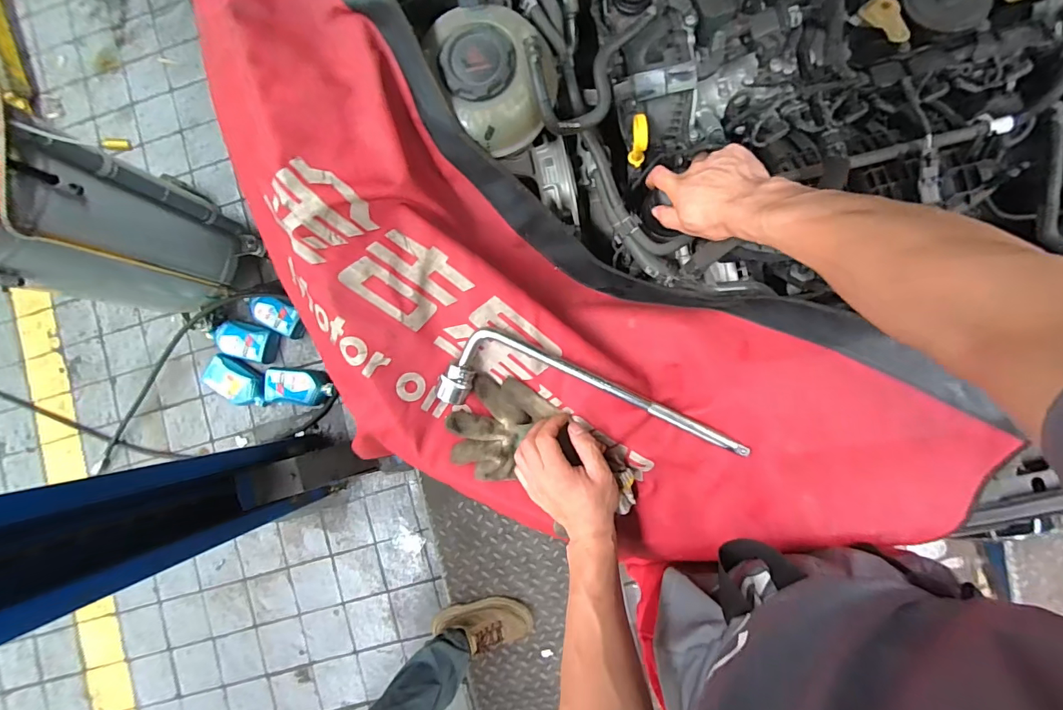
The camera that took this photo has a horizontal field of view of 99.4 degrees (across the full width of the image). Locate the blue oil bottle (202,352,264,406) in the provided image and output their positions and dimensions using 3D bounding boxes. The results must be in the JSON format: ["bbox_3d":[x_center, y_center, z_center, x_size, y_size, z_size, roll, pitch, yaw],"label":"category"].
[{"bbox_3d":[-0.988,0.089,1.510,0.205,0.074,0.144,25,89,6],"label":"blue oil bottle"}]

